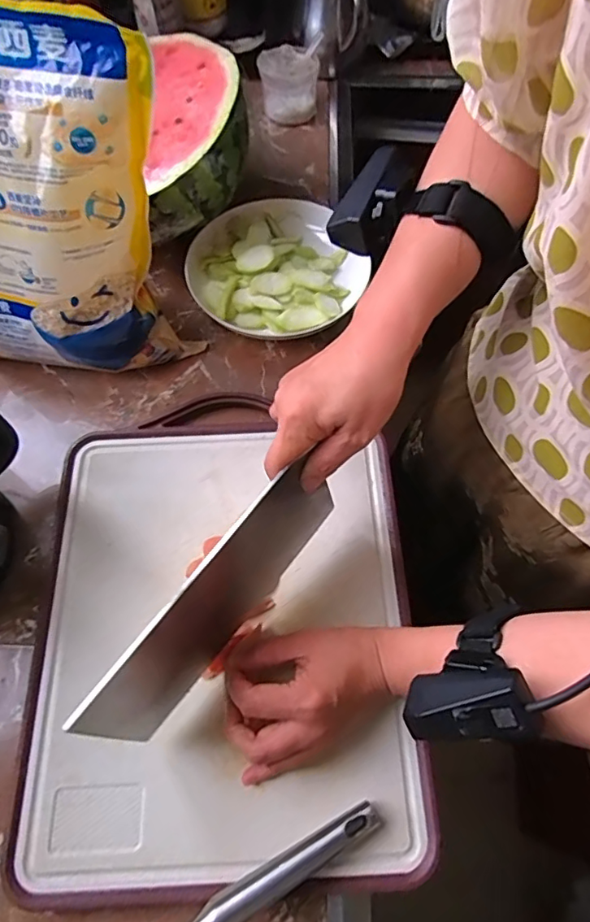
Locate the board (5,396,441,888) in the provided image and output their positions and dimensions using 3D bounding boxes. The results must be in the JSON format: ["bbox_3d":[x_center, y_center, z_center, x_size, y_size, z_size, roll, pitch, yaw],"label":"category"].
[{"bbox_3d":[-0.061,0.119,0.433,0.300,0.014,0.367,-4,64,-2],"label":"board"}]

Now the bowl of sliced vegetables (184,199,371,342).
[{"bbox_3d":[-0.020,-0.212,0.587,0.182,0.050,0.188,0,64,0],"label":"bowl of sliced vegetables"}]

